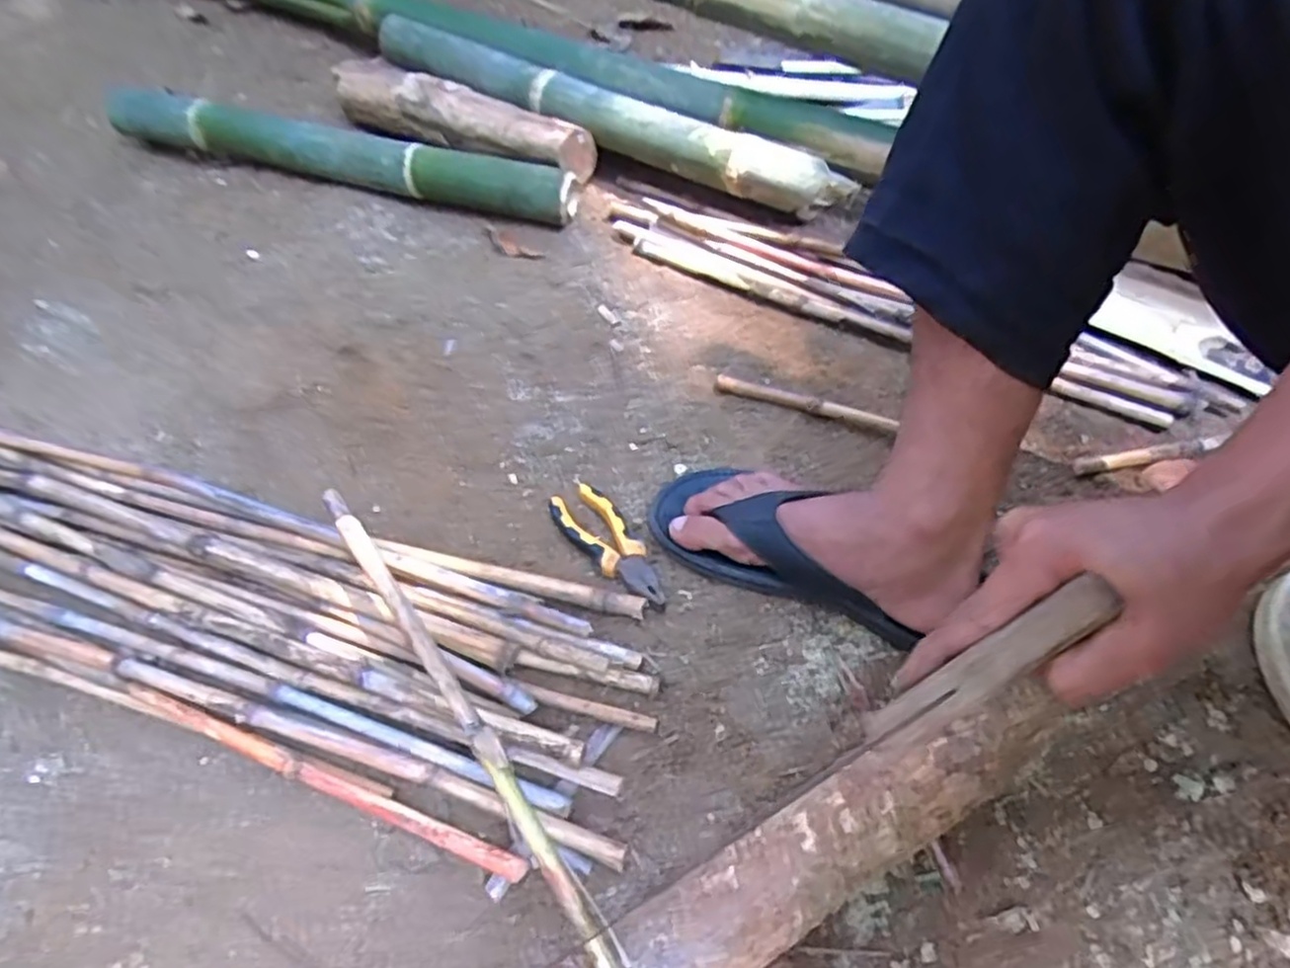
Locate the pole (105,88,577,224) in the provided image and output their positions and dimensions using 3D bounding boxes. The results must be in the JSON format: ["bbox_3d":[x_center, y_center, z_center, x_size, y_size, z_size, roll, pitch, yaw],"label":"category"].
[{"bbox_3d":[-0.391,-0.423,0.929,0.659,0.062,0.085,18,58,13],"label":"pole"}]

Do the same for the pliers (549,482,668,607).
[{"bbox_3d":[-0.029,0.050,0.632,0.048,0.026,0.150,-33,49,-18],"label":"pliers"}]

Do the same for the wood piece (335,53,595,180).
[{"bbox_3d":[-0.252,-0.479,0.954,0.425,0.064,0.086,29,61,19],"label":"wood piece"}]

